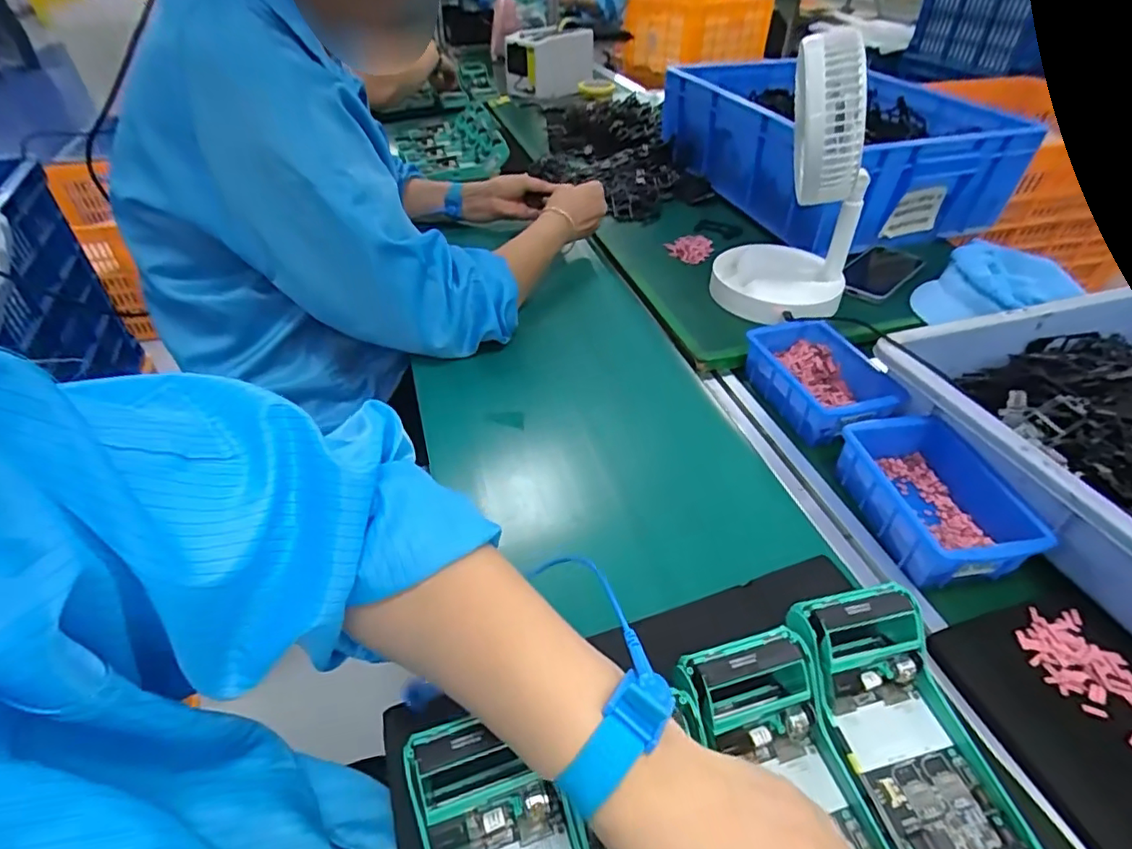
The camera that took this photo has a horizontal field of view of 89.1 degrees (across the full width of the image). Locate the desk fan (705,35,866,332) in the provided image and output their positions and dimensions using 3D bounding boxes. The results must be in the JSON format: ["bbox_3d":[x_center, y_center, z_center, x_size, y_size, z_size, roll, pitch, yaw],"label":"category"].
[{"bbox_3d":[0.265,-0.268,0.657,0.155,0.297,0.159,13,44,16],"label":"desk fan"}]

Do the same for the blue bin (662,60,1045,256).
[{"bbox_3d":[0.385,-0.427,0.883,0.323,0.144,0.465,-14,43,-14],"label":"blue bin"}]

